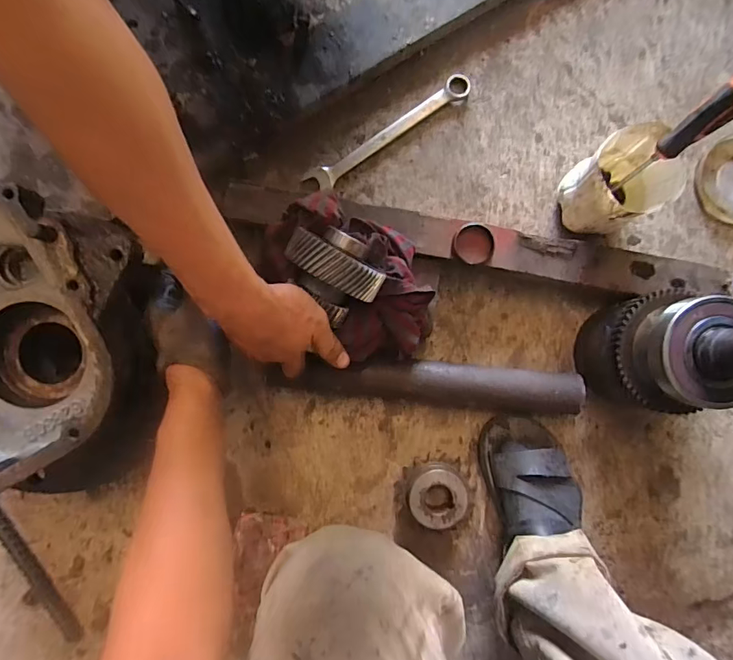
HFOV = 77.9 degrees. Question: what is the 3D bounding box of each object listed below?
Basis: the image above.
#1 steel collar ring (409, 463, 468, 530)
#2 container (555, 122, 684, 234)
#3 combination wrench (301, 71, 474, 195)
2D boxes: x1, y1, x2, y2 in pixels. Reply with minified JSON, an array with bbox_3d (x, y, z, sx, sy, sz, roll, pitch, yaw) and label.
[{"bbox_3d":[0.088,0.209,0.569,0.069,0.035,0.077,-4,89,-2],"label":"steel collar ring"},{"bbox_3d":[0.285,-0.169,0.535,0.094,0.125,0.089,0,90,-1],"label":"container"},{"bbox_3d":[0.030,-0.256,0.587,0.239,0.013,0.043,-38,91,-2],"label":"combination wrench"}]

